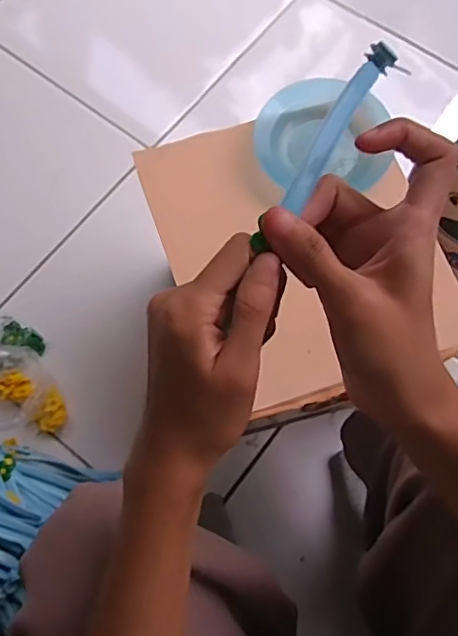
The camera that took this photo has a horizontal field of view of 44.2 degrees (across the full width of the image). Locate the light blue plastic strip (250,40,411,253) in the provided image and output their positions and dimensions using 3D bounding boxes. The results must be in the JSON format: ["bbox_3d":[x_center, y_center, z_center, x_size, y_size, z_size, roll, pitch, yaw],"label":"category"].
[{"bbox_3d":[0.050,-0.084,0.263,0.019,0.013,0.130,30,69,8],"label":"light blue plastic strip"}]

